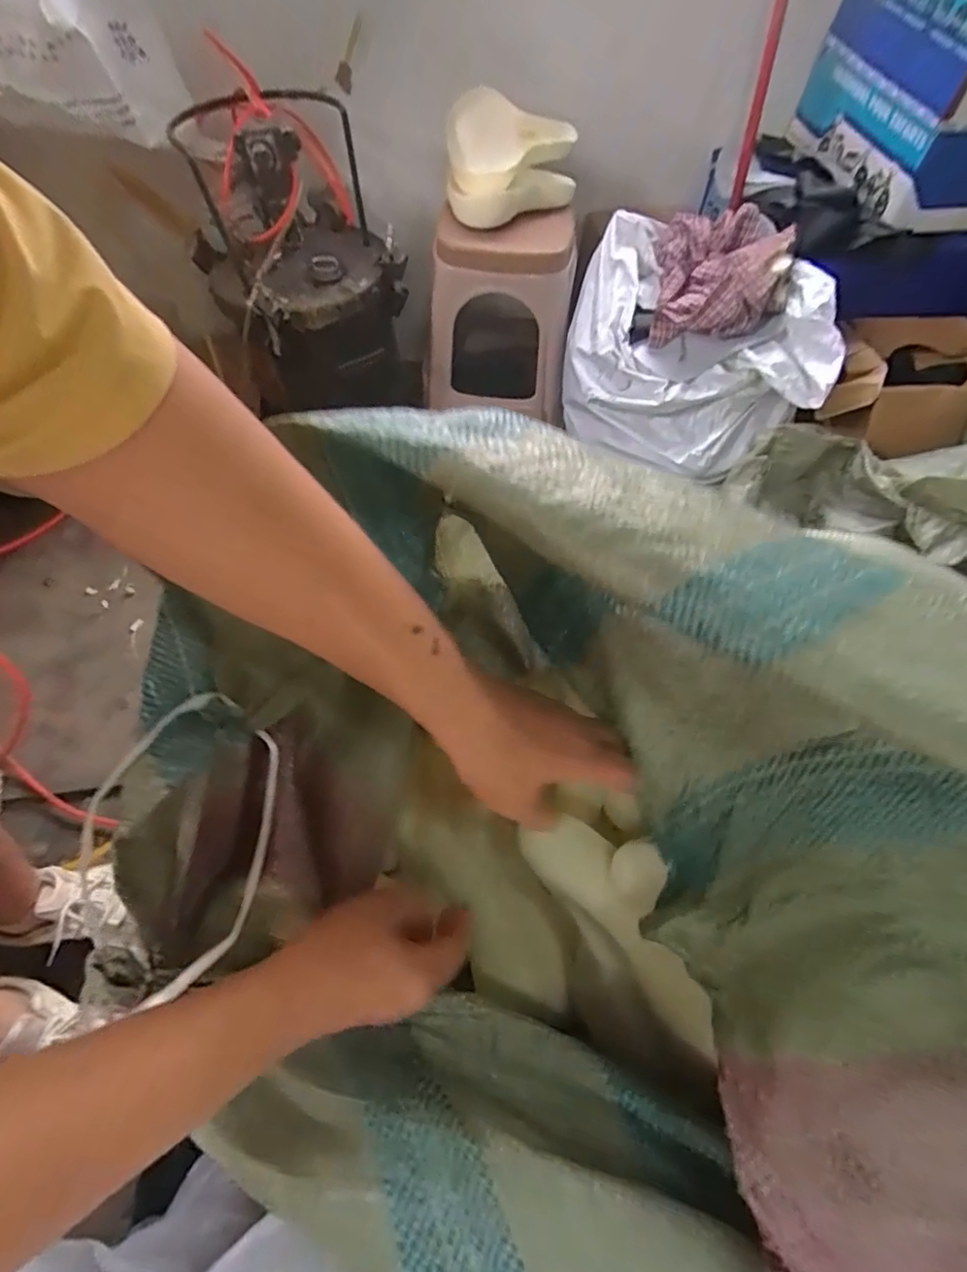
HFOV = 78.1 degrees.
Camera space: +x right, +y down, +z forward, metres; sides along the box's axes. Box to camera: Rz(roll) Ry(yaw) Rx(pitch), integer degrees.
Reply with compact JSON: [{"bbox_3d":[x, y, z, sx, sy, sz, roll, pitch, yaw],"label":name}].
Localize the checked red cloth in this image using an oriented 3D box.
[{"bbox_3d":[0.444,-0.695,1.149,0.226,0.122,0.285,7,58,2],"label":"checked red cloth"}]

